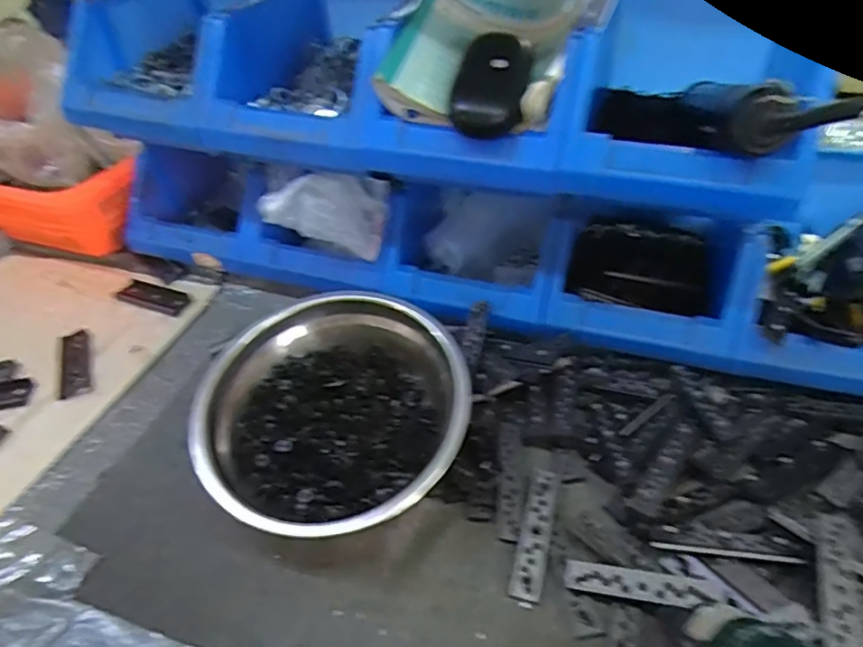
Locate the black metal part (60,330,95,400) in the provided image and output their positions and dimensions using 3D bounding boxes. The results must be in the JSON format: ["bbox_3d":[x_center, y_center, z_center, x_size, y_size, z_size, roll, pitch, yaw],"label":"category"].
[{"bbox_3d":[-0.335,0.037,0.528,0.028,0.004,0.082,-16,50,-16],"label":"black metal part"}]

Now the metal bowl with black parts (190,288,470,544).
[{"bbox_3d":[-0.070,0.073,0.416,0.173,0.084,0.184,-2,44,2],"label":"metal bowl with black parts"}]

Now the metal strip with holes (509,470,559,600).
[{"bbox_3d":[0.072,0.142,0.382,0.020,0.004,0.091,11,51,15],"label":"metal strip with holes"}]

